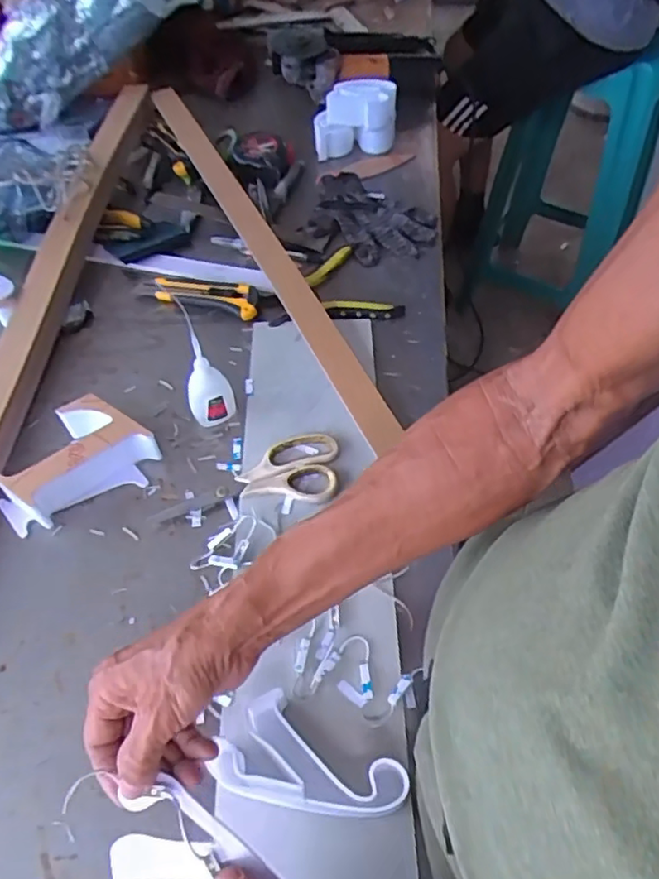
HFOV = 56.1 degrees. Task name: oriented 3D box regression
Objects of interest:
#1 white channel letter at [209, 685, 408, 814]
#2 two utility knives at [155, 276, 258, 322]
[{"bbox_3d":[-0.013,0.227,0.435,0.132,0.037,0.064,14,56,12],"label":"white channel letter"},{"bbox_3d":[-0.148,-0.176,0.751,0.128,0.019,0.038,13,56,12],"label":"two utility knives"}]

